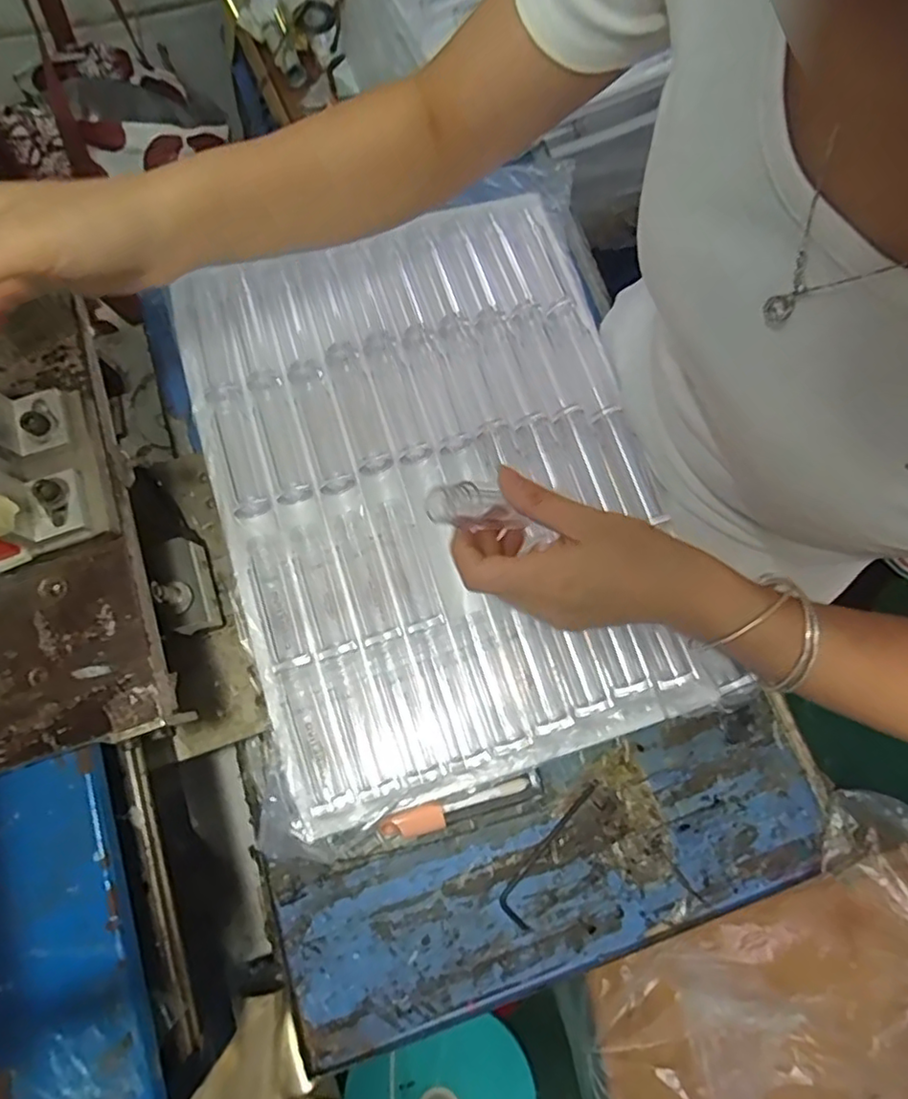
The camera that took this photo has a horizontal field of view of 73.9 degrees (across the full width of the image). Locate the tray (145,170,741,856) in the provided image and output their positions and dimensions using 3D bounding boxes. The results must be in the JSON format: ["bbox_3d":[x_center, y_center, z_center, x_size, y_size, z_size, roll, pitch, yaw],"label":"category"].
[{"bbox_3d":[-0.009,-0.059,0.428,0.305,0.037,0.418,-17,77,-3],"label":"tray"}]

